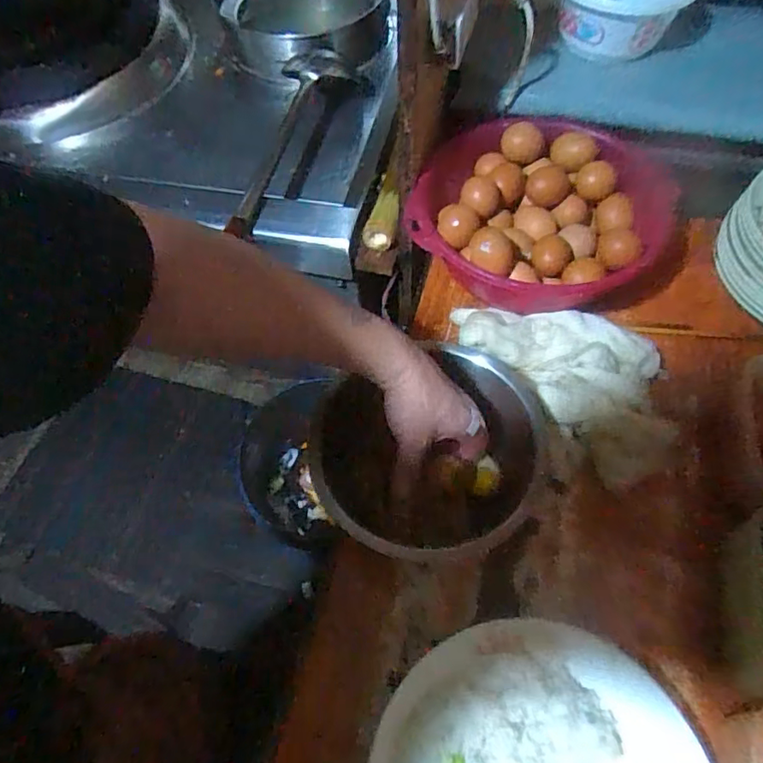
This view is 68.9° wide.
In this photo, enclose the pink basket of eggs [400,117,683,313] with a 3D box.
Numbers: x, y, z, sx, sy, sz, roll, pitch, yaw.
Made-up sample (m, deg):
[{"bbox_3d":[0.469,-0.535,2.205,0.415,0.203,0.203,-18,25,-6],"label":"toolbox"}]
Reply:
[{"bbox_3d":[0.174,-0.180,0.631,0.286,0.097,0.238,-2,59,-2],"label":"pink basket of eggs"}]

